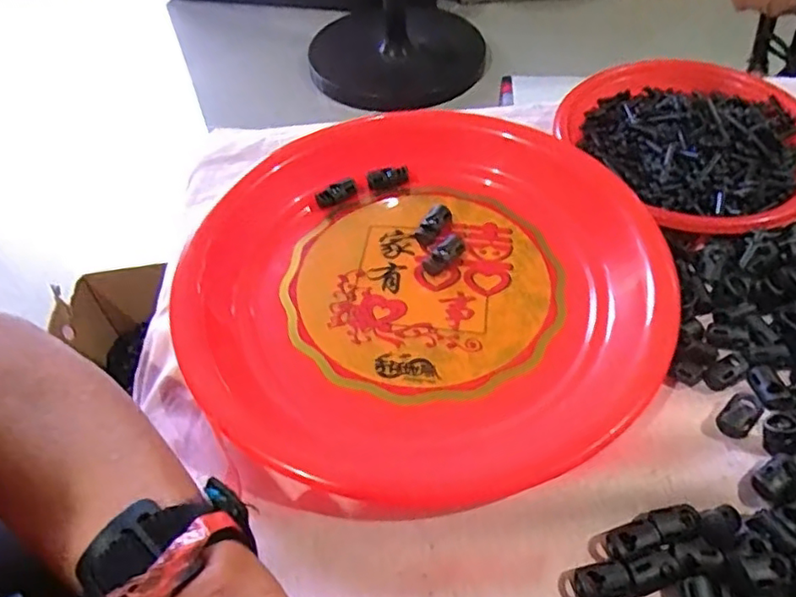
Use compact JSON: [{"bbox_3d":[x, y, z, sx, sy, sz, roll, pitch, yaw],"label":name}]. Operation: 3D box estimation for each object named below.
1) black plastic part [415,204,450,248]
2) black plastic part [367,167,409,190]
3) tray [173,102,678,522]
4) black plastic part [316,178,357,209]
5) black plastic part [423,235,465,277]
[{"bbox_3d":[0.021,-0.043,0.366,0.012,0.006,0.028,29,71,25],"label":"black plastic part"},{"bbox_3d":[-0.006,-0.079,0.402,0.028,0.010,0.010,-15,52,-8],"label":"black plastic part"},{"bbox_3d":[0.009,-0.017,0.342,0.252,0.023,0.256,-5,51,0],"label":"tray"},{"bbox_3d":[-0.039,-0.066,0.392,0.026,0.010,0.009,-28,55,-18],"label":"black plastic part"},{"bbox_3d":[0.027,-0.025,0.354,0.013,0.007,0.031,33,60,26],"label":"black plastic part"}]

